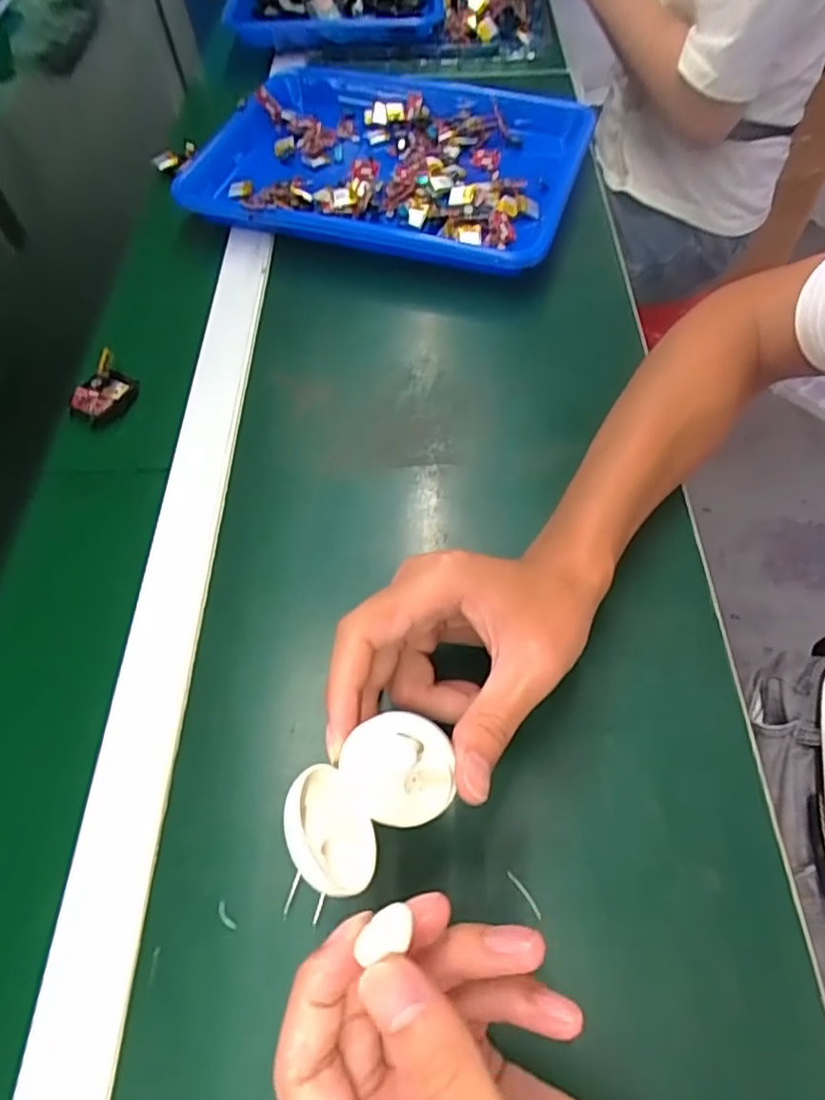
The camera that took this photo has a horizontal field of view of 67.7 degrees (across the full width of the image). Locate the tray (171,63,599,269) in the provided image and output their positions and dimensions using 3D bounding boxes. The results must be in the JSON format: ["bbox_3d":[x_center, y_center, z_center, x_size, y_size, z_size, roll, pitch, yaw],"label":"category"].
[{"bbox_3d":[-0.019,-0.372,0.585,0.347,0.038,0.285,14,62,11],"label":"tray"}]

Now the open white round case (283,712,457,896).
[{"bbox_3d":[-0.016,0.092,0.233,0.066,0.025,0.041,-39,65,-18],"label":"open white round case"}]

